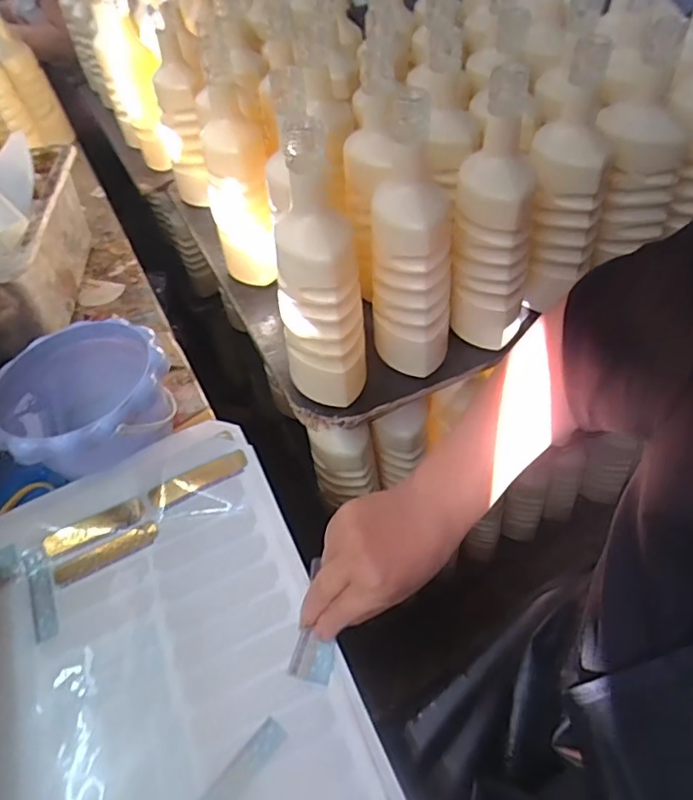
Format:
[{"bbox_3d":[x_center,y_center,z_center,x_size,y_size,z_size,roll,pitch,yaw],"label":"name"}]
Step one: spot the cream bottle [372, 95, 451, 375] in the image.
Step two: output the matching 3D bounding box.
[{"bbox_3d":[0.056,-0.134,0.518,0.069,0.248,0.068,-3,47,4],"label":"cream bottle"}]

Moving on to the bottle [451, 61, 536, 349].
[{"bbox_3d":[0.136,-0.163,0.529,0.067,0.240,0.075,8,49,14],"label":"bottle"}]

